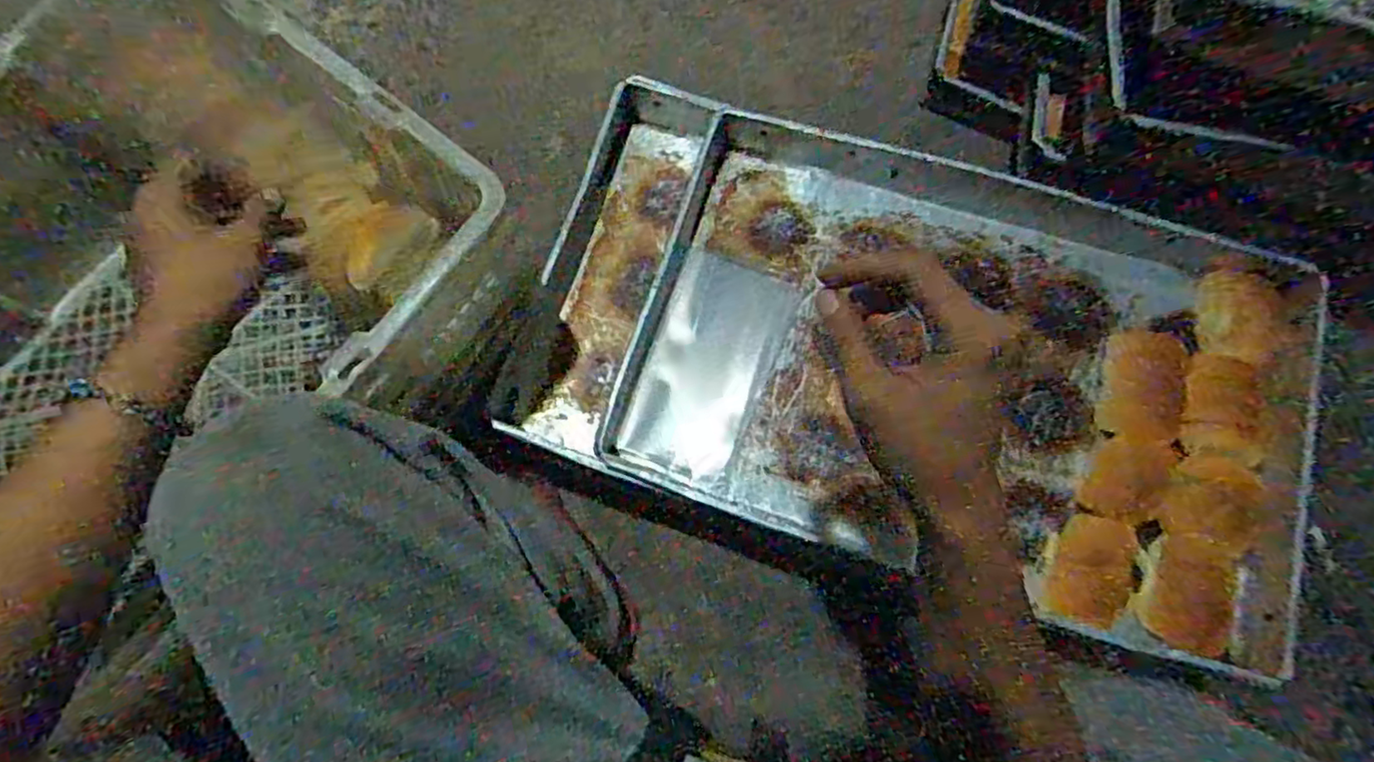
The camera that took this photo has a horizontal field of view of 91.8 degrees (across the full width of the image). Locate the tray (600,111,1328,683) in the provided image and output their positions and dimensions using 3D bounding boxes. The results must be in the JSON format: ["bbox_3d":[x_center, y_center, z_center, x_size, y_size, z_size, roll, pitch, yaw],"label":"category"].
[{"bbox_3d":[0.261,-0.025,0.638,0.619,0.078,0.425,19,78,3],"label":"tray"}]

